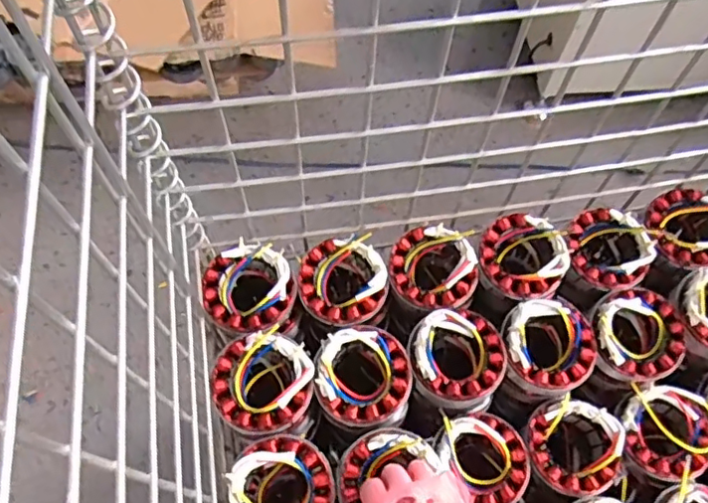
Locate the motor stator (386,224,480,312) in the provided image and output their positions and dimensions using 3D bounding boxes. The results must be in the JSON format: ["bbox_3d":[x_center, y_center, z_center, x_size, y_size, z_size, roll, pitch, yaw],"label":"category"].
[{"bbox_3d":[0.078,0.017,0.586,0.090,0.050,0.088,24,64,10],"label":"motor stator"}]

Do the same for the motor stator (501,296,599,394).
[{"bbox_3d":[0.184,0.088,0.558,0.084,0.037,0.084,1,62,-2],"label":"motor stator"}]

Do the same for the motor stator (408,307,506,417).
[{"bbox_3d":[0.093,0.097,0.545,0.086,0.044,0.090,1,62,-2],"label":"motor stator"}]

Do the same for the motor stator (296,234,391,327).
[{"bbox_3d":[-0.010,0.035,0.584,0.086,0.062,0.082,1,62,-2],"label":"motor stator"}]

